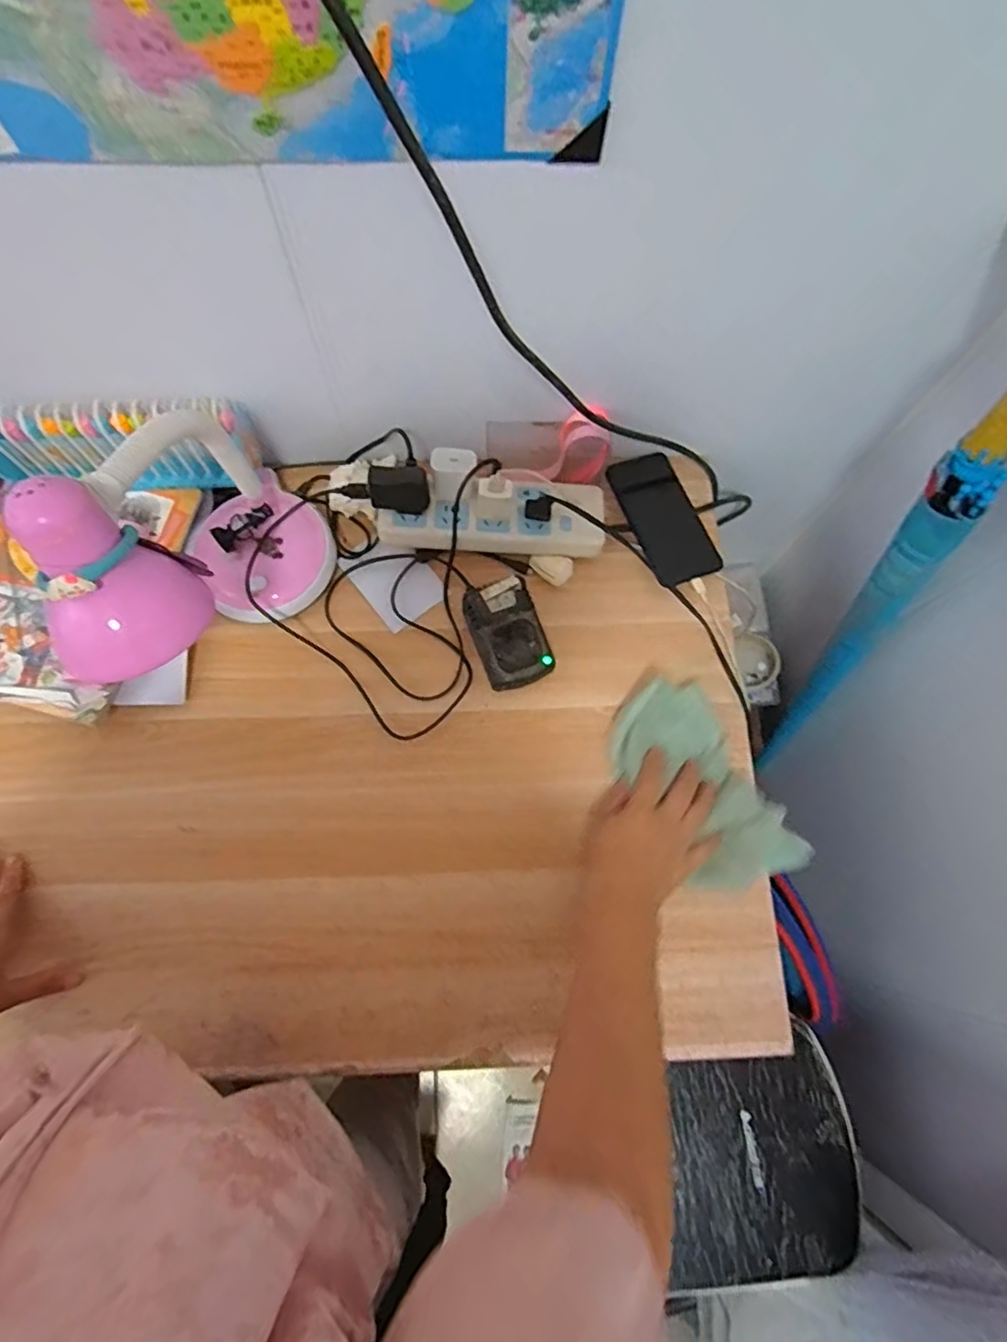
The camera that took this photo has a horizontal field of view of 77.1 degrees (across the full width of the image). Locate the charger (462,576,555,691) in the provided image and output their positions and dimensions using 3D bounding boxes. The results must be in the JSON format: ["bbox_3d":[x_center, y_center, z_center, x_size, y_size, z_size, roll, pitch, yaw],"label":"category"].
[{"bbox_3d":[0.004,-0.034,0.626,0.067,0.042,0.097,-21,75,-7],"label":"charger"}]

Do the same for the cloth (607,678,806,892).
[{"bbox_3d":[0.189,0.113,0.598,0.114,0.040,0.214,-34,81,-10],"label":"cloth"}]

